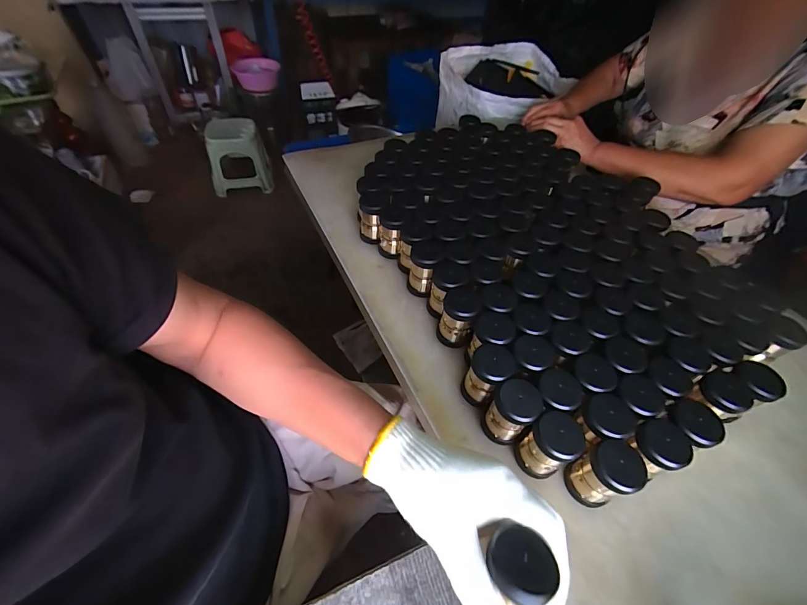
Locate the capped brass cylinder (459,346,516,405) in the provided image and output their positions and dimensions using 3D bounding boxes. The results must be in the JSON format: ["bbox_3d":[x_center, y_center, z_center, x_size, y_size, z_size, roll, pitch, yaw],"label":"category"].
[{"bbox_3d":[0.095,0.084,0.406,0.043,0.079,0.041,2,50,-2],"label":"capped brass cylinder"}]

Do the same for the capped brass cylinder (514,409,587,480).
[{"bbox_3d":[0.147,0.144,0.359,0.047,0.067,0.044,2,50,-2],"label":"capped brass cylinder"}]

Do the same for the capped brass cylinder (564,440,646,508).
[{"bbox_3d":[0.194,0.168,0.347,0.042,0.074,0.044,2,50,-2],"label":"capped brass cylinder"}]

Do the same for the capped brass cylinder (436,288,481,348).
[{"bbox_3d":[0.070,0.021,0.459,0.045,0.075,0.046,16,51,9],"label":"capped brass cylinder"}]

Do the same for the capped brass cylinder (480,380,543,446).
[{"bbox_3d":[0.115,0.118,0.378,0.046,0.070,0.042,2,50,-2],"label":"capped brass cylinder"}]

